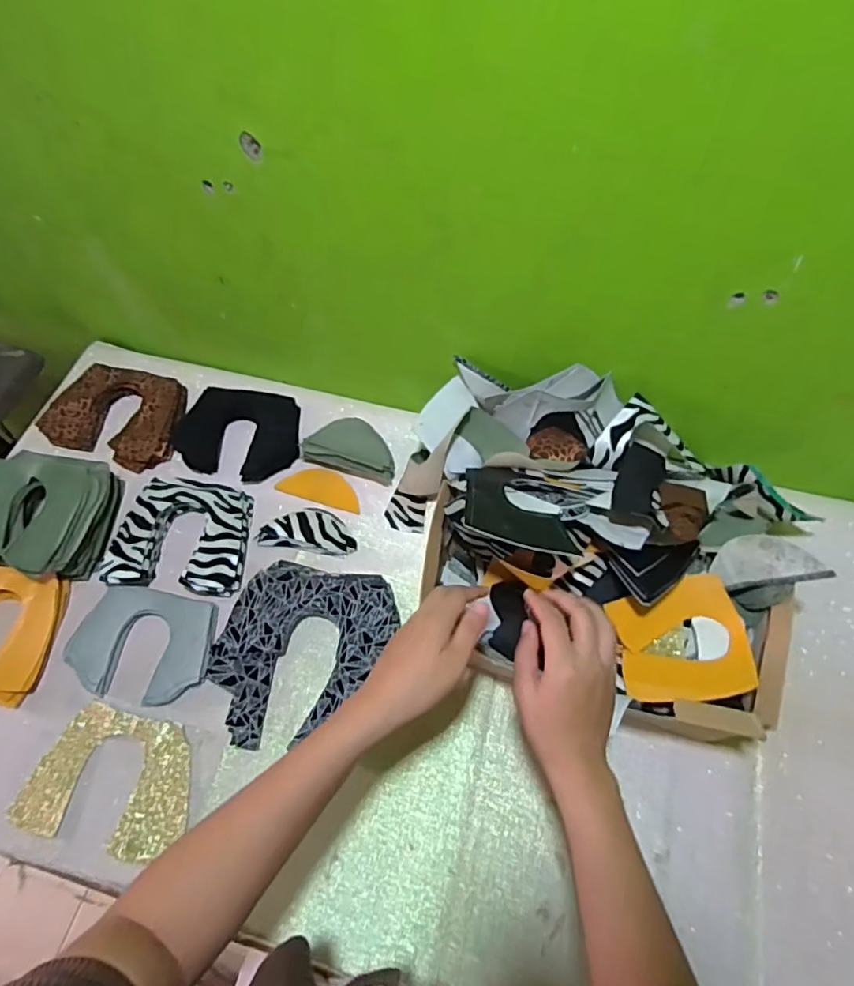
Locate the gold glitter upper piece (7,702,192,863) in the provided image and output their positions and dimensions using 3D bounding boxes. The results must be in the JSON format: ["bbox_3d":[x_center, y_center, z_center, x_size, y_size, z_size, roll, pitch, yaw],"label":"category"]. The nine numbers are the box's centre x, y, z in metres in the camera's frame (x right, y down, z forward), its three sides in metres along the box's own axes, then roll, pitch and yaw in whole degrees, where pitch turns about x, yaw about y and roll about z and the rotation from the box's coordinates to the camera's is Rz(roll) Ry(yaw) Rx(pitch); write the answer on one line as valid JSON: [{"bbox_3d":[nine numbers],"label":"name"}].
[{"bbox_3d":[-0.315,0.289,0.565,0.156,0.009,0.120,13,64,5],"label":"gold glitter upper piece"}]

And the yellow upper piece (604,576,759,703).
[{"bbox_3d":[0.247,0.142,0.540,0.129,0.021,0.110,-9,61,-5],"label":"yellow upper piece"}]

